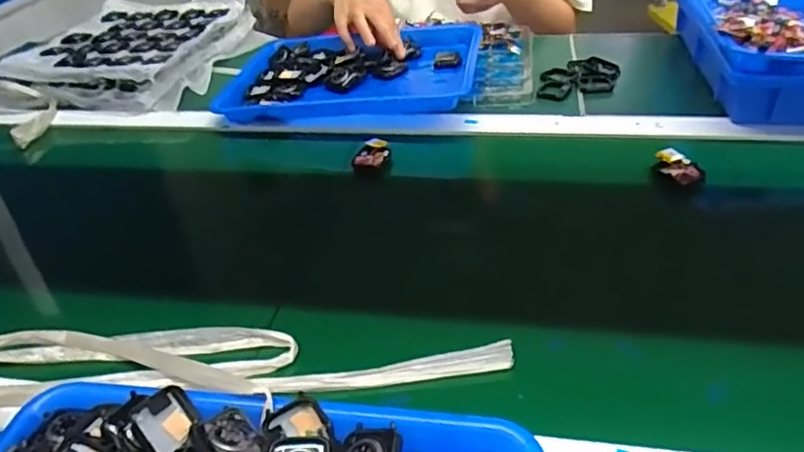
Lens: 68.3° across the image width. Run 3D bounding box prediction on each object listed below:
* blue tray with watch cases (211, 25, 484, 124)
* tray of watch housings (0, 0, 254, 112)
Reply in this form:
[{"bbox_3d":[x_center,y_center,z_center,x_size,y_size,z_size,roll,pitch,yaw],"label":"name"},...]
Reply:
[{"bbox_3d":[-0.068,-0.216,0.816,0.345,0.036,0.236,-2,37,6],"label":"blue tray with watch cases"},{"bbox_3d":[-0.415,-0.293,0.968,0.282,0.065,0.352,5,38,14],"label":"tray of watch housings"}]

